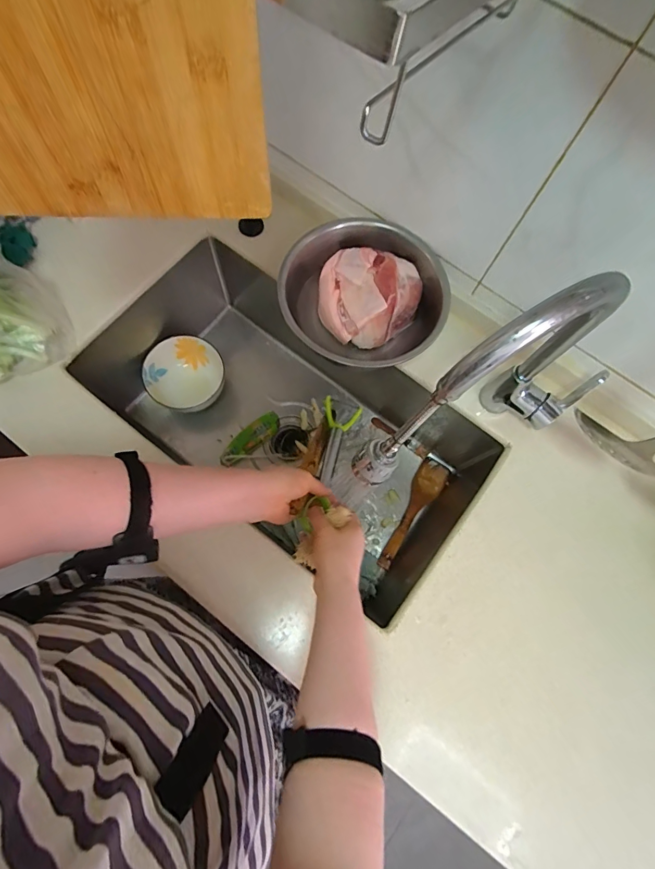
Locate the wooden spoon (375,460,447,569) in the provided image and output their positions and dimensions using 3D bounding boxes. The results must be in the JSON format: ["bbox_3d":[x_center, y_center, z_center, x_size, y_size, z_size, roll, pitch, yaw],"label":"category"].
[{"bbox_3d":[0.171,0.158,0.815,0.058,0.015,0.237,30,73,5],"label":"wooden spoon"}]

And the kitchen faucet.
[{"bbox_3d":[0.182,-0.035,0.459,0.297,0.330,0.082,-27,77,-8],"label":"kitchen faucet"}]

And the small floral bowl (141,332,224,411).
[{"bbox_3d":[-0.281,-0.110,0.842,0.148,0.107,0.149,1,72,-4],"label":"small floral bowl"}]

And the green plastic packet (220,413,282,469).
[{"bbox_3d":[-0.161,0.011,0.849,0.145,0.024,0.049,-40,79,-10],"label":"green plastic packet"}]

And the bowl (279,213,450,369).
[{"bbox_3d":[0.058,-0.204,0.634,0.239,0.099,0.231,0,74,-1],"label":"bowl"}]

